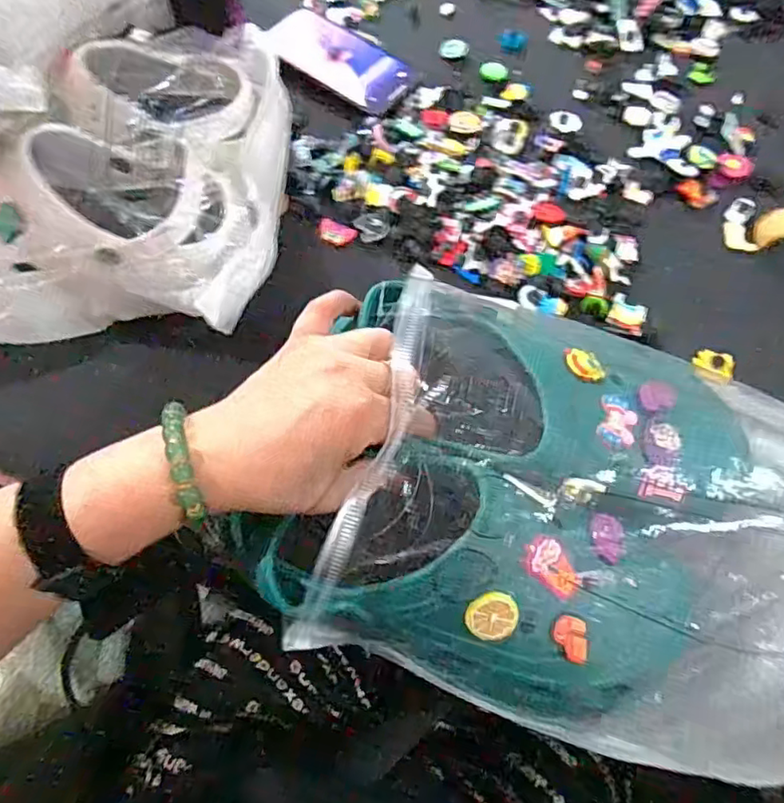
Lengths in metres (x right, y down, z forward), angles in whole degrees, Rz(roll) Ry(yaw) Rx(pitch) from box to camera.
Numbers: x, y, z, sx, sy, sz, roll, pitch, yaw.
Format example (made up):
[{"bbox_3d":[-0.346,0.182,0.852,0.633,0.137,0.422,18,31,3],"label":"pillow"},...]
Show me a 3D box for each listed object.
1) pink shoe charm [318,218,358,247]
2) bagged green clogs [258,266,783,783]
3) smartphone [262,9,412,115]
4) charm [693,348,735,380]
[{"bbox_3d":[-0.048,-0.145,0.514,0.034,0.004,0.021,23,66,8],"label":"pink shoe charm"},{"bbox_3d":[0.124,0.063,0.327,0.341,0.114,0.225,10,65,3],"label":"bagged green clogs"},{"bbox_3d":[-0.049,-0.334,0.581,0.131,0.011,0.077,28,65,-7],"label":"smartphone"},{"bbox_3d":[0.253,-0.030,0.469,0.030,0.006,0.021,24,67,9],"label":"charm"}]

